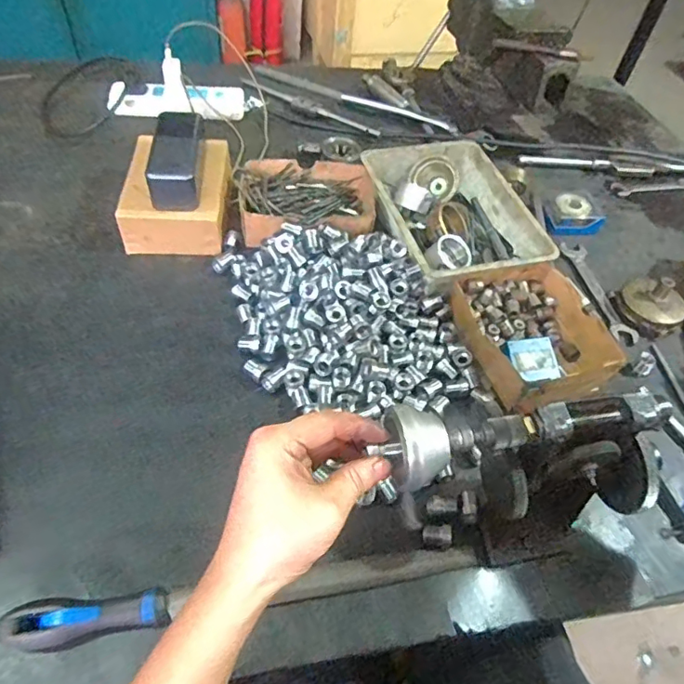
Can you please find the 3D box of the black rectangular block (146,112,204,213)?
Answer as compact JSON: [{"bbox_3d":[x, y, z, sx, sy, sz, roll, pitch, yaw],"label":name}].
[{"bbox_3d":[-0.200,-0.225,0.657,0.056,0.058,0.132,0,51,-6],"label":"black rectangular block"}]

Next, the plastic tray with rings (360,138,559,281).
[{"bbox_3d":[0.138,-0.169,0.702,0.172,0.059,0.253,-10,52,-14],"label":"plastic tray with rings"}]

